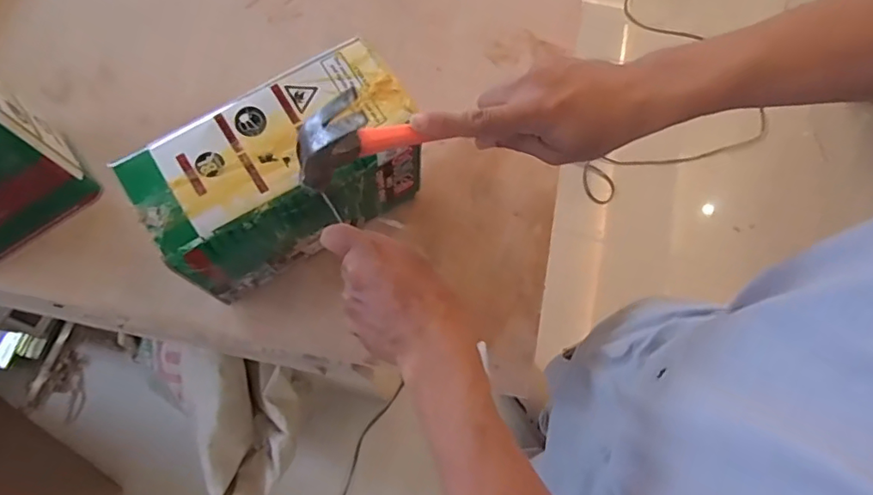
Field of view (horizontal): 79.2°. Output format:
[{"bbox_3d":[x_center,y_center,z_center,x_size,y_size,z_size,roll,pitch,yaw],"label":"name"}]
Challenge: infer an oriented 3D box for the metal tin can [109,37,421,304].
[{"bbox_3d":[-0.127,-0.060,0.470,0.222,0.130,0.129,-26,73,-8],"label":"metal tin can"}]

